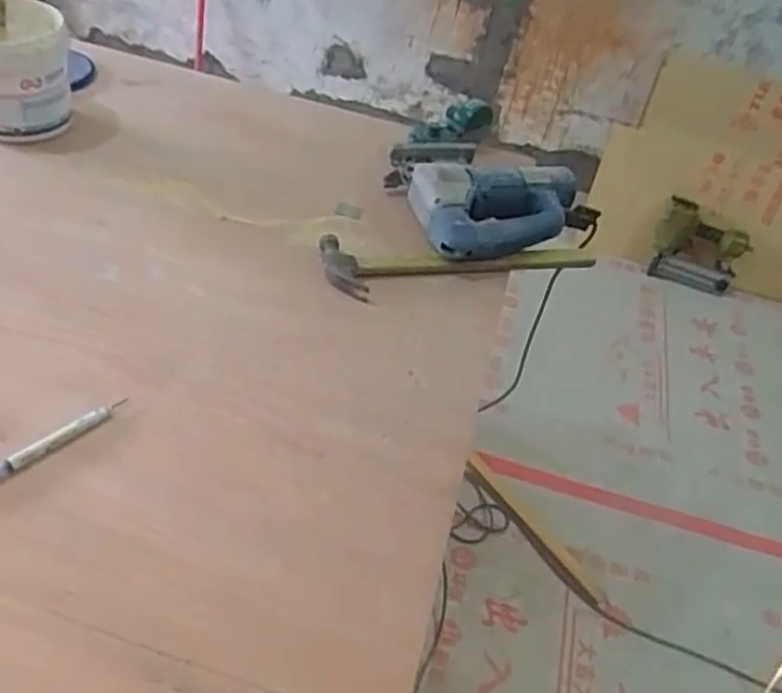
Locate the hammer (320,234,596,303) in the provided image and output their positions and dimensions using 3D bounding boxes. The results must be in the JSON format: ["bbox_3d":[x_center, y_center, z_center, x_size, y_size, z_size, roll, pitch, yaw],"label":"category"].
[{"bbox_3d":[0.101,-0.106,0.948,0.373,0.025,0.103,-2,45,-13],"label":"hammer"}]

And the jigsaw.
[{"bbox_3d":[0.163,-0.219,1.069,0.303,0.076,0.225,-13,49,-23],"label":"jigsaw"}]

